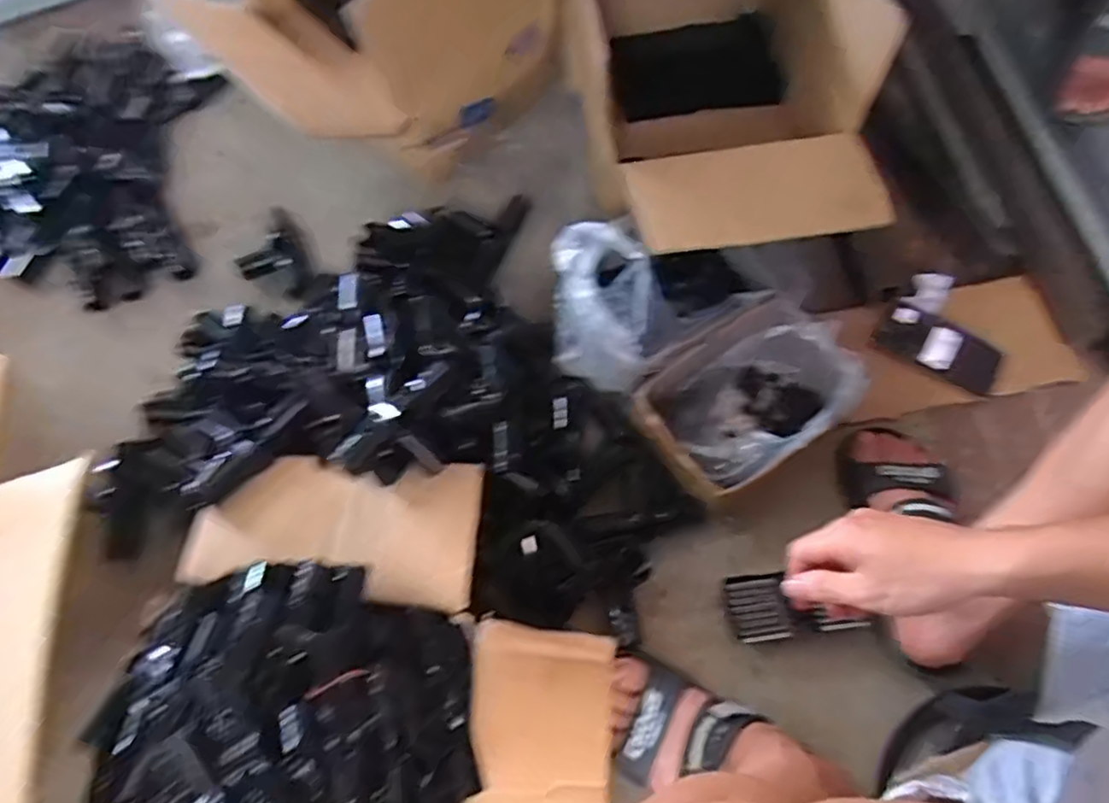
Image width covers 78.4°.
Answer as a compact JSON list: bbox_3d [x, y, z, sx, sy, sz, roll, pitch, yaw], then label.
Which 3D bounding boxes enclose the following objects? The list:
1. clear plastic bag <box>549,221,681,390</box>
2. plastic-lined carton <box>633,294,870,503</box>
[{"bbox_3d":[0.069,-0.112,0.765,0.135,0.113,0.185,-1,68,2],"label":"clear plastic bag"},{"bbox_3d":[0.206,0.002,0.744,0.212,0.126,0.151,-33,70,-10],"label":"plastic-lined carton"}]

